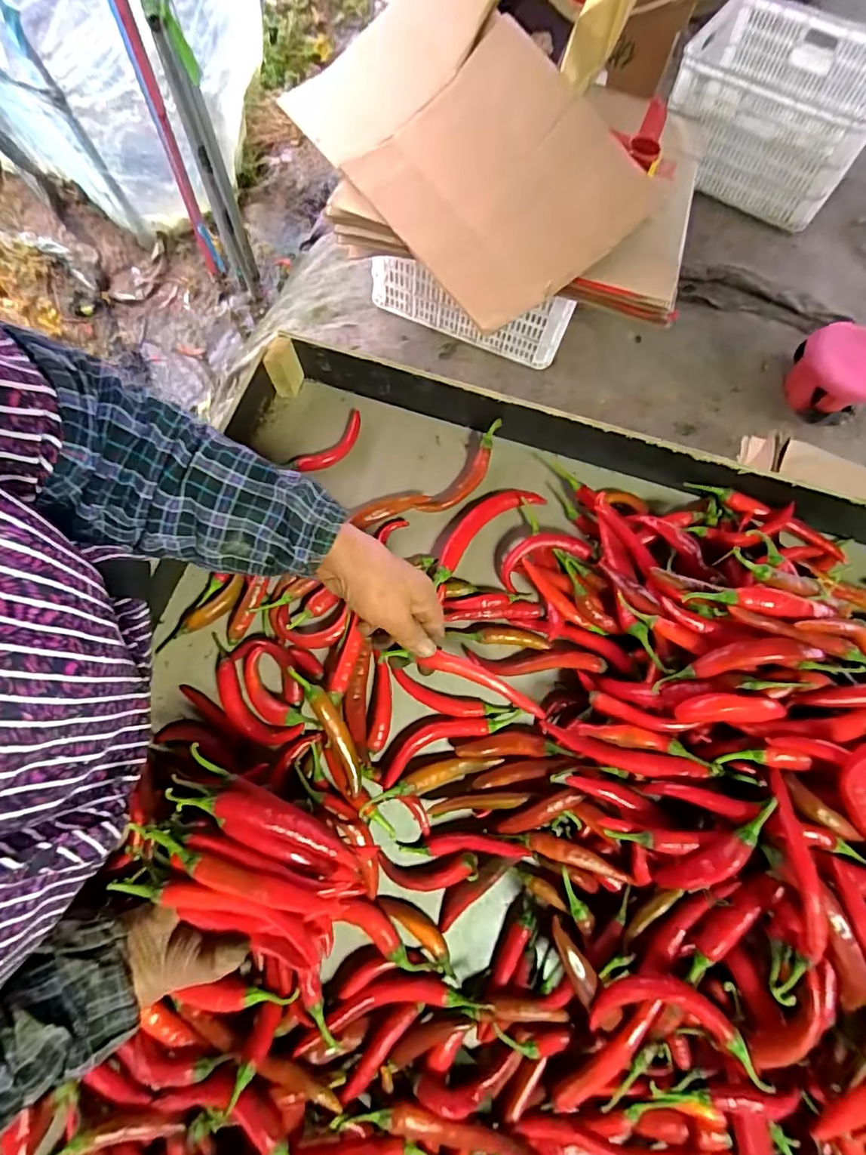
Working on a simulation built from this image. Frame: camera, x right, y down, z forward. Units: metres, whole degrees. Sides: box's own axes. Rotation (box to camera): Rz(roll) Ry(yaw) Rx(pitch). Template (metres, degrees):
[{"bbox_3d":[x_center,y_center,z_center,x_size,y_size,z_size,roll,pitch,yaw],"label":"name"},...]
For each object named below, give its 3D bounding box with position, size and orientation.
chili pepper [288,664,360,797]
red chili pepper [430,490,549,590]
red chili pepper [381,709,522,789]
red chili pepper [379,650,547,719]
[{"bbox_3d":[-0.086,0.127,0.418,0.019,0.017,0.123,-25,103,-9],"label":"chili pepper"},{"bbox_3d":[0.049,-0.052,0.497,0.144,0.018,0.040,-39,78,-13],"label":"red chili pepper"},{"bbox_3d":[0.014,0.143,0.445,0.135,0.016,0.031,-24,75,-9],"label":"red chili pepper"},{"bbox_3d":[0.029,0.081,0.396,0.140,0.018,0.021,23,73,-6],"label":"red chili pepper"}]

